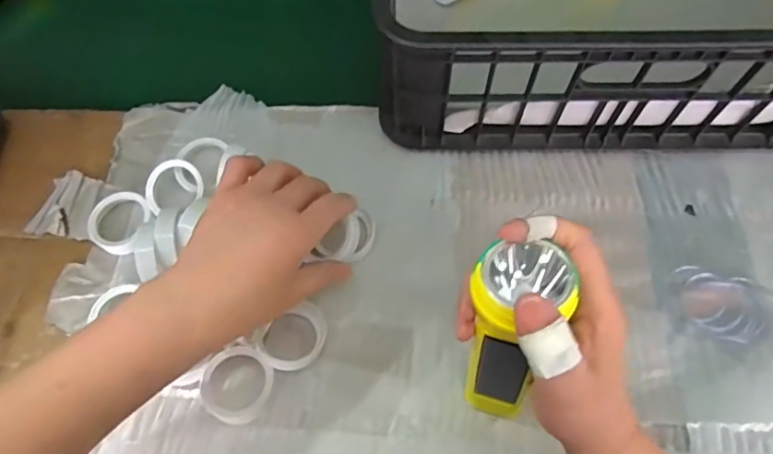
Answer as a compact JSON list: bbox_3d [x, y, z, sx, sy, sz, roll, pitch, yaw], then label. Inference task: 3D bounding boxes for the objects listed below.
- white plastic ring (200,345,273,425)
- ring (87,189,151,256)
[{"bbox_3d":[-0.110,0.115,0.381,0.049,0.007,0.053,0,80,0],"label":"white plastic ring"},{"bbox_3d":[-0.225,-0.003,0.442,0.049,0.017,0.056,7,66,5],"label":"ring"}]

